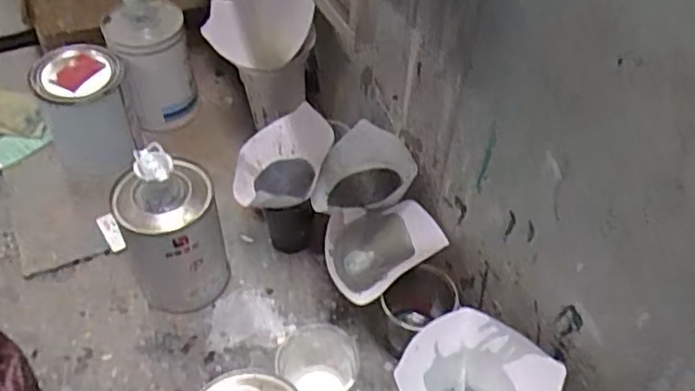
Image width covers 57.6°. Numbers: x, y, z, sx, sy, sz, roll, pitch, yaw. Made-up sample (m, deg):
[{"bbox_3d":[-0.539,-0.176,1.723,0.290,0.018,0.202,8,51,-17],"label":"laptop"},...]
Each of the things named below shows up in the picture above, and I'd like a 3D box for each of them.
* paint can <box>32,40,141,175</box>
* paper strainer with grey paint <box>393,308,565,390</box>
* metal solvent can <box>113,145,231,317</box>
[{"bbox_3d":[-0.326,-0.108,0.793,0.102,0.124,0.128,-23,55,-19],"label":"paint can"},{"bbox_3d":[0.103,0.165,0.535,0.112,0.081,0.112,1,51,-1],"label":"paper strainer with grey paint"},{"bbox_3d":[-0.180,0.036,0.649,0.097,0.177,0.093,-19,54,-17],"label":"metal solvent can"}]

